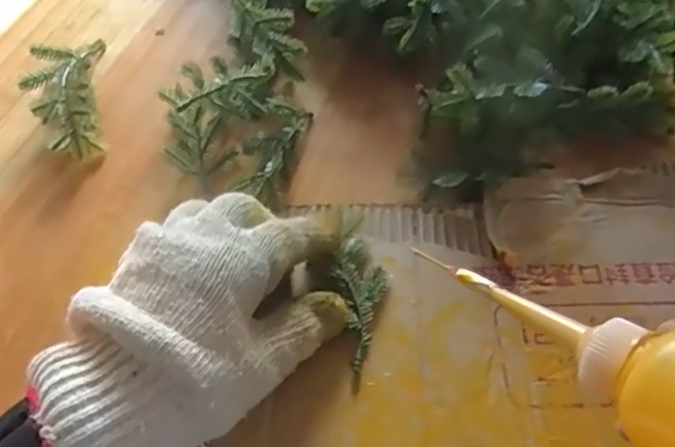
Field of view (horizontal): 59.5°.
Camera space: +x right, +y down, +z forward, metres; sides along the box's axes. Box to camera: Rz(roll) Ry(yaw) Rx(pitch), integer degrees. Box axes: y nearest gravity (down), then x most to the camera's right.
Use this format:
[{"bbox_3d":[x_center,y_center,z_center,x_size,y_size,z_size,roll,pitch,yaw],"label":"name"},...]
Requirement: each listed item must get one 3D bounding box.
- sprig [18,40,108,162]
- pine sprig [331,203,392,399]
[{"bbox_3d":[-0.186,-0.090,0.407,0.045,0.035,0.109,-11,55,-6],"label":"sprig"},{"bbox_3d":[0.013,0.032,0.315,0.028,0.017,0.109,-3,55,0],"label":"pine sprig"}]

